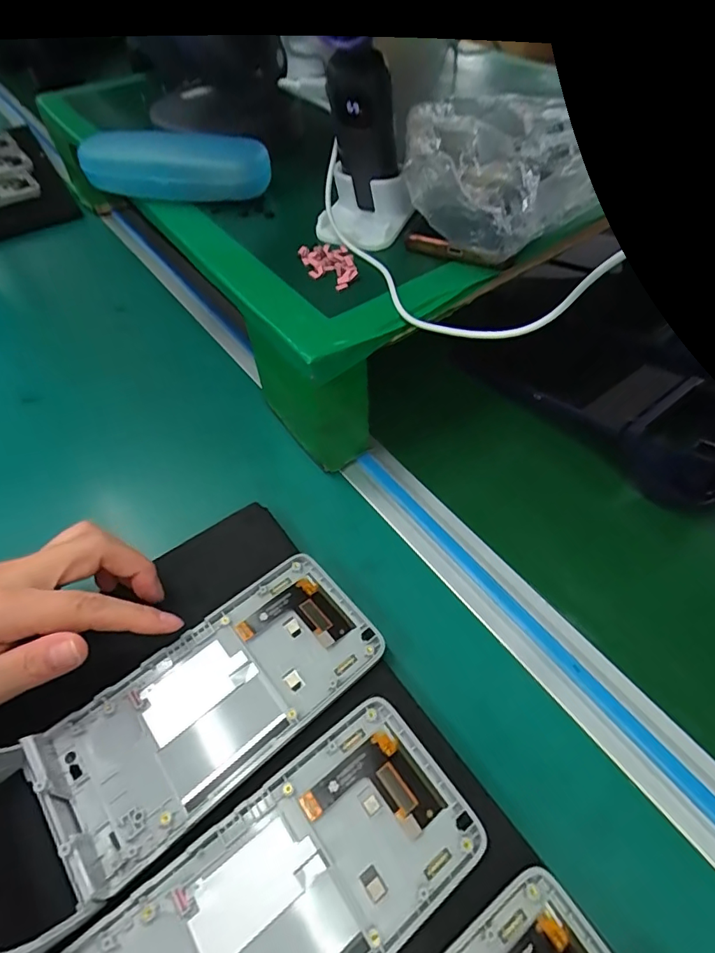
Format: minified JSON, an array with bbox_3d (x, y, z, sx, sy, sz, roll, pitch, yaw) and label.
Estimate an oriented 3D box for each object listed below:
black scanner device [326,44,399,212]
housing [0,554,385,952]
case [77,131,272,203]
[{"bbox_3d":[0.004,-0.220,0.327,0.041,0.100,0.014,6,72,8],"label":"black scanner device"},{"bbox_3d":[-0.092,0.118,0.237,0.226,0.045,0.085,-36,60,-24],"label":"housing"},{"bbox_3d":[-0.152,-0.259,0.418,0.157,0.042,0.053,8,55,9],"label":"case"}]

